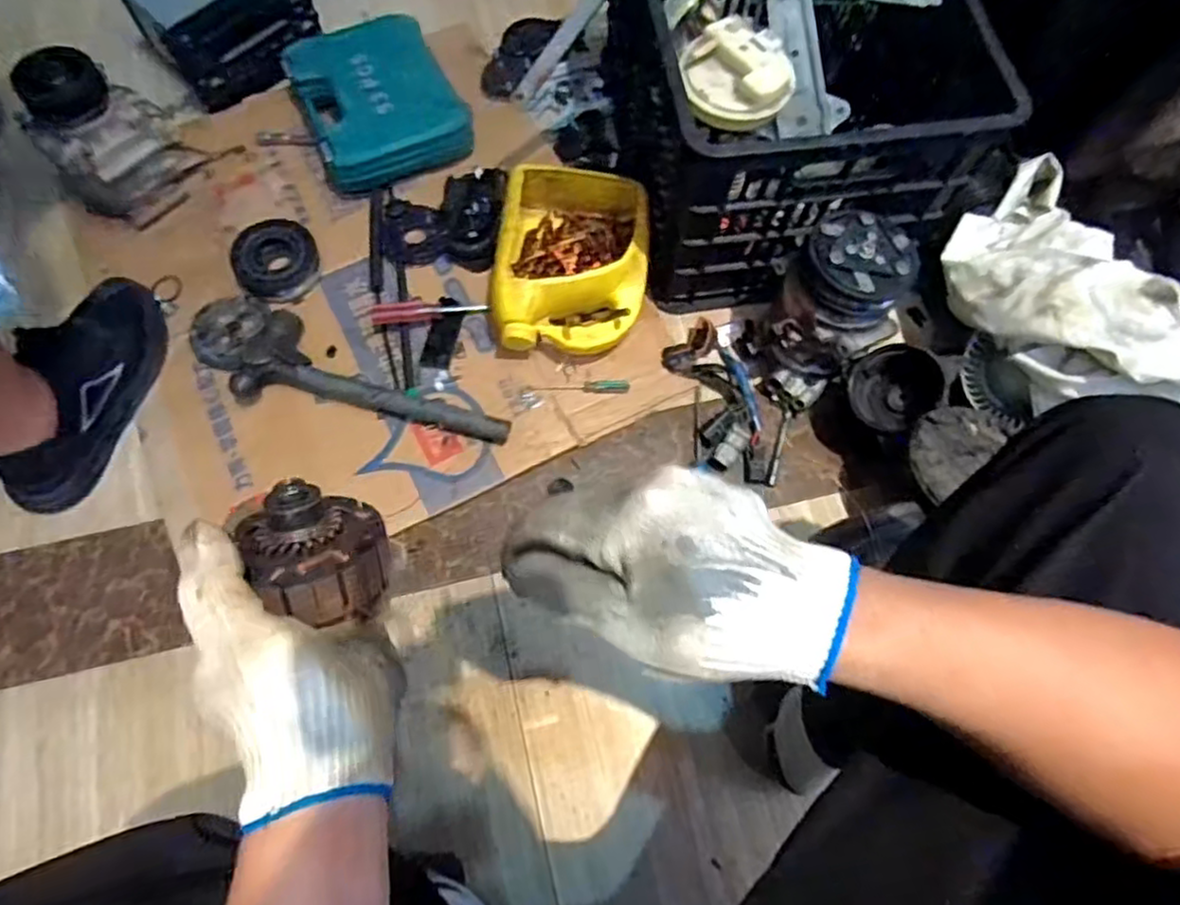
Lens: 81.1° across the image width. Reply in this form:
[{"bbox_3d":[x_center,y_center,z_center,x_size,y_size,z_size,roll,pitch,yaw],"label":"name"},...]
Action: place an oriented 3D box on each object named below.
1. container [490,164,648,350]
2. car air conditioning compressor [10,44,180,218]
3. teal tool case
[{"bbox_3d":[-0.022,-0.225,0.845,0.178,0.099,0.232,9,69,3],"label":"container"},{"bbox_3d":[-0.621,-0.405,0.877,0.145,0.184,0.124,-32,72,-13],"label":"car air conditioning compressor"},{"bbox_3d":[-0.294,-0.493,0.958,0.208,0.084,0.252,-23,70,-9],"label":"teal tool case"}]

